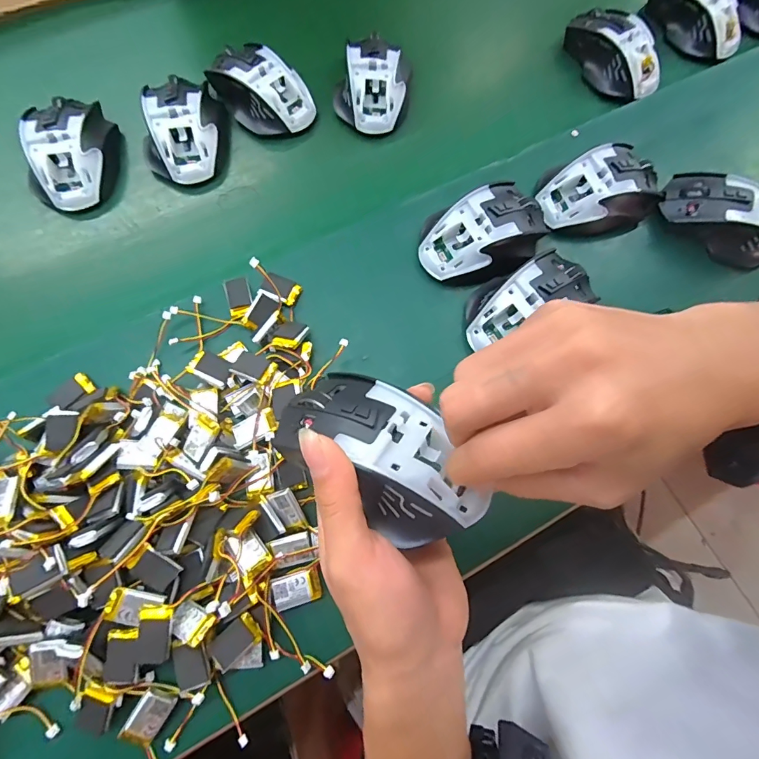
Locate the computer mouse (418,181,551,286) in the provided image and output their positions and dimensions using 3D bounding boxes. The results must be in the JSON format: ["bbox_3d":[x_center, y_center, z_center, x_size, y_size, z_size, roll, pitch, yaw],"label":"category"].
[{"bbox_3d":[0.093,-0.126,0.362,0.117,0.040,0.072,-29,72,-11],"label":"computer mouse"}]

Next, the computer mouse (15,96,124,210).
[{"bbox_3d":[-0.280,-0.211,0.381,0.067,0.040,0.111,-11,70,-4],"label":"computer mouse"}]

